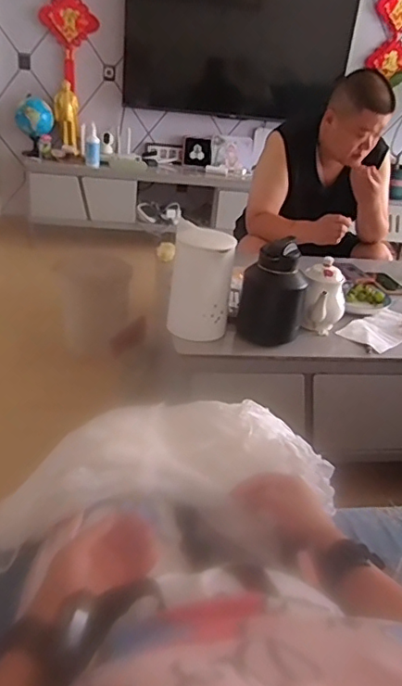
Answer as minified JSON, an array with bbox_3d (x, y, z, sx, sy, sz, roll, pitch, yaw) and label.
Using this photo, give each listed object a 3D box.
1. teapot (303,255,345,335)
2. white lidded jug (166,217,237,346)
[{"bbox_3d":[0.301,-0.111,1.305,0.105,0.156,0.124,15,29,16],"label":"teapot"},{"bbox_3d":[0.000,-0.140,1.248,0.136,0.236,0.129,7,28,1],"label":"white lidded jug"}]

